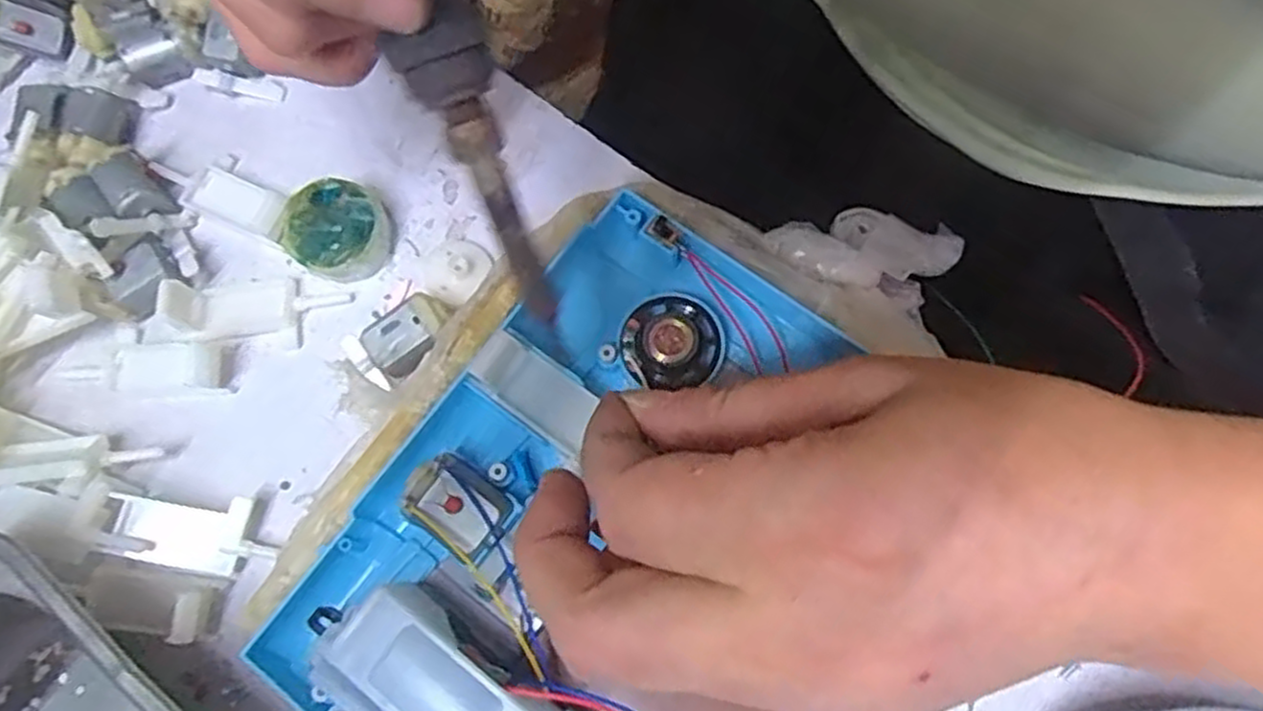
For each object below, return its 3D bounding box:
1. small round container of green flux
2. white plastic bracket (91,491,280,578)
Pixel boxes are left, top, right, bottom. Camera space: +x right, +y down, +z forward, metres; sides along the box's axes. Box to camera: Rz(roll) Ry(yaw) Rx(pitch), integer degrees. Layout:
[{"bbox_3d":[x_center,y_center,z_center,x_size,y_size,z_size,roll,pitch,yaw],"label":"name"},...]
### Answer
[{"bbox_3d":[-0.101,-0.043,0.262,0.033,0.017,0.032,0,74,1],"label":"small round container of green flux"},{"bbox_3d":[-0.136,0.054,0.236,0.047,0.006,0.023,13,75,-9],"label":"white plastic bracket"}]

